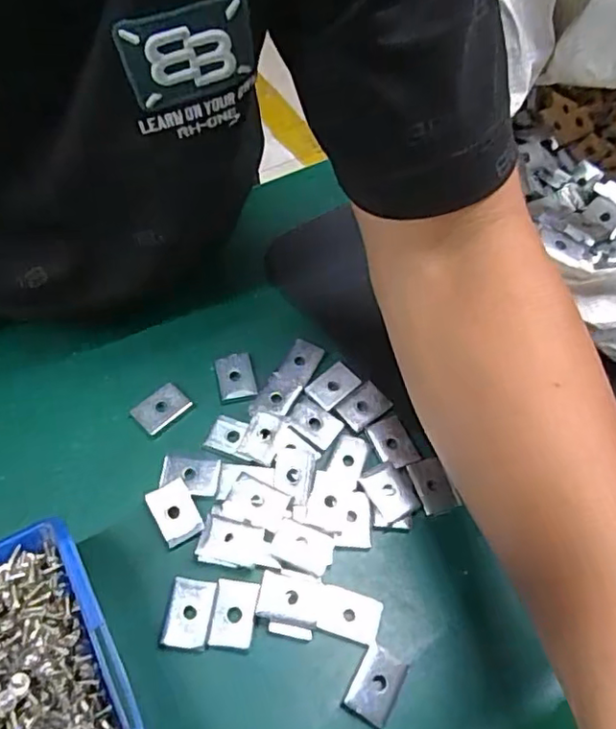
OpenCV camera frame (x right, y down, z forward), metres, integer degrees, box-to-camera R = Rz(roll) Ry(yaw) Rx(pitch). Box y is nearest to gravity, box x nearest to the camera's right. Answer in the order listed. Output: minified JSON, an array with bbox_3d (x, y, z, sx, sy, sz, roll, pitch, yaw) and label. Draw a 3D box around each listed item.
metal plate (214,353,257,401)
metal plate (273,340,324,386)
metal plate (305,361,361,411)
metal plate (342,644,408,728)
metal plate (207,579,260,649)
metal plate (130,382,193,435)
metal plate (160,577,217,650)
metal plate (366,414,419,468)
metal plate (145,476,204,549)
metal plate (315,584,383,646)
[{"bbox_3d":[-0.041,0.007,0.331,0.020,0.007,0.026,-8,59,-10],"label":"metal plate"},{"bbox_3d":[-0.005,-0.003,0.338,0.019,0.004,0.031,24,59,9],"label":"metal plate"},{"bbox_3d":[0.014,0.011,0.330,0.027,0.004,0.019,-36,68,-24],"label":"metal plate"},{"bbox_3d":[0.029,0.138,0.254,0.019,0.011,0.027,26,59,11],"label":"metal plate"},{"bbox_3d":[-0.033,0.111,0.264,0.019,0.004,0.027,10,57,0],"label":"metal plate"},{"bbox_3d":[-0.078,0.024,0.317,0.019,0.004,0.028,43,64,15],"label":"metal plate"},{"bbox_3d":[-0.054,0.112,0.266,0.020,0.006,0.028,8,57,0],"label":"metal plate"},{"bbox_3d":[0.045,0.041,0.315,0.019,0.004,0.027,-21,62,-18],"label":"metal plate"},{"bbox_3d":[-0.064,0.071,0.286,0.019,0.004,0.028,-27,79,-17],"label":"metal plate"},{"bbox_3d":[0.018,0.114,0.269,0.029,0.007,0.019,15,58,4],"label":"metal plate"}]

